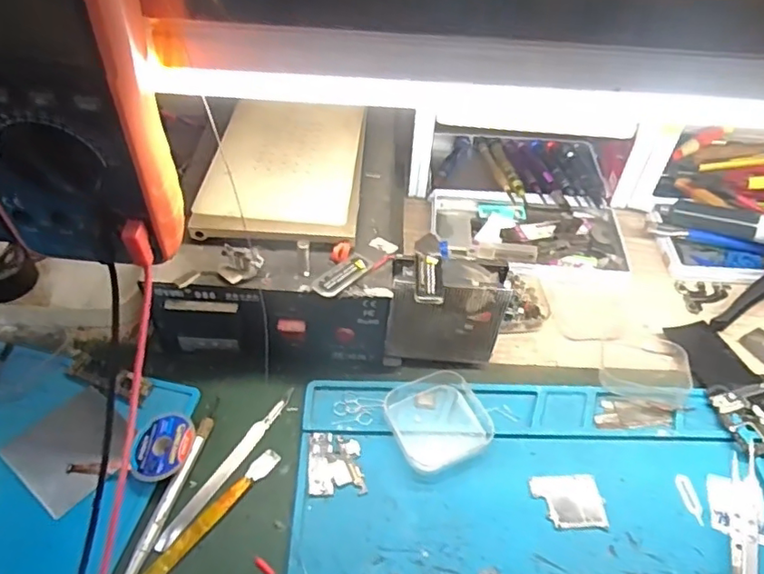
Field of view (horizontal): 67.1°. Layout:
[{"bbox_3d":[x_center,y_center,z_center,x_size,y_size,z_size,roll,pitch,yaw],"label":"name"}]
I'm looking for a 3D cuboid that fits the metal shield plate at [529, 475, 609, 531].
[{"bbox_3d":[0.121,0.138,0.373,0.046,0.004,0.035,3,48,0],"label":"metal shield plate"}]

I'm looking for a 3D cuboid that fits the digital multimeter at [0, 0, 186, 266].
[{"bbox_3d":[-0.142,-0.080,0.243,0.090,0.169,0.037,5,48,2],"label":"digital multimeter"}]

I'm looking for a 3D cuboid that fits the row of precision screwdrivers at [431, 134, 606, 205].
[{"bbox_3d":[0.141,-0.126,0.602,0.171,0.016,0.116,5,48,2],"label":"row of precision screwdrivers"}]

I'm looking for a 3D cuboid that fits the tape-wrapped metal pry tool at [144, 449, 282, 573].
[{"bbox_3d":[-0.109,0.145,0.353,0.011,0.006,0.119,32,54,23],"label":"tape-wrapped metal pry tool"}]

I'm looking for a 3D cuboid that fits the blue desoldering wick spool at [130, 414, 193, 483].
[{"bbox_3d":[-0.143,0.108,0.378,0.035,0.021,0.043,8,50,7],"label":"blue desoldering wick spool"}]

